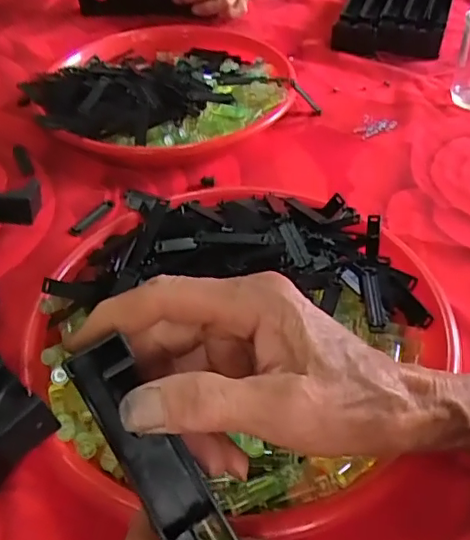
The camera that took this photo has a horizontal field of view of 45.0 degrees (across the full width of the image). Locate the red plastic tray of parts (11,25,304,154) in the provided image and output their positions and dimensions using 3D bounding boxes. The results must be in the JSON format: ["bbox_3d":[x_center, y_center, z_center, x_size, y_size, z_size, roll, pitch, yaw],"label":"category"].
[{"bbox_3d":[-0.069,-0.182,0.550,0.256,0.052,0.239,-7,46,-4],"label":"red plastic tray of parts"}]

